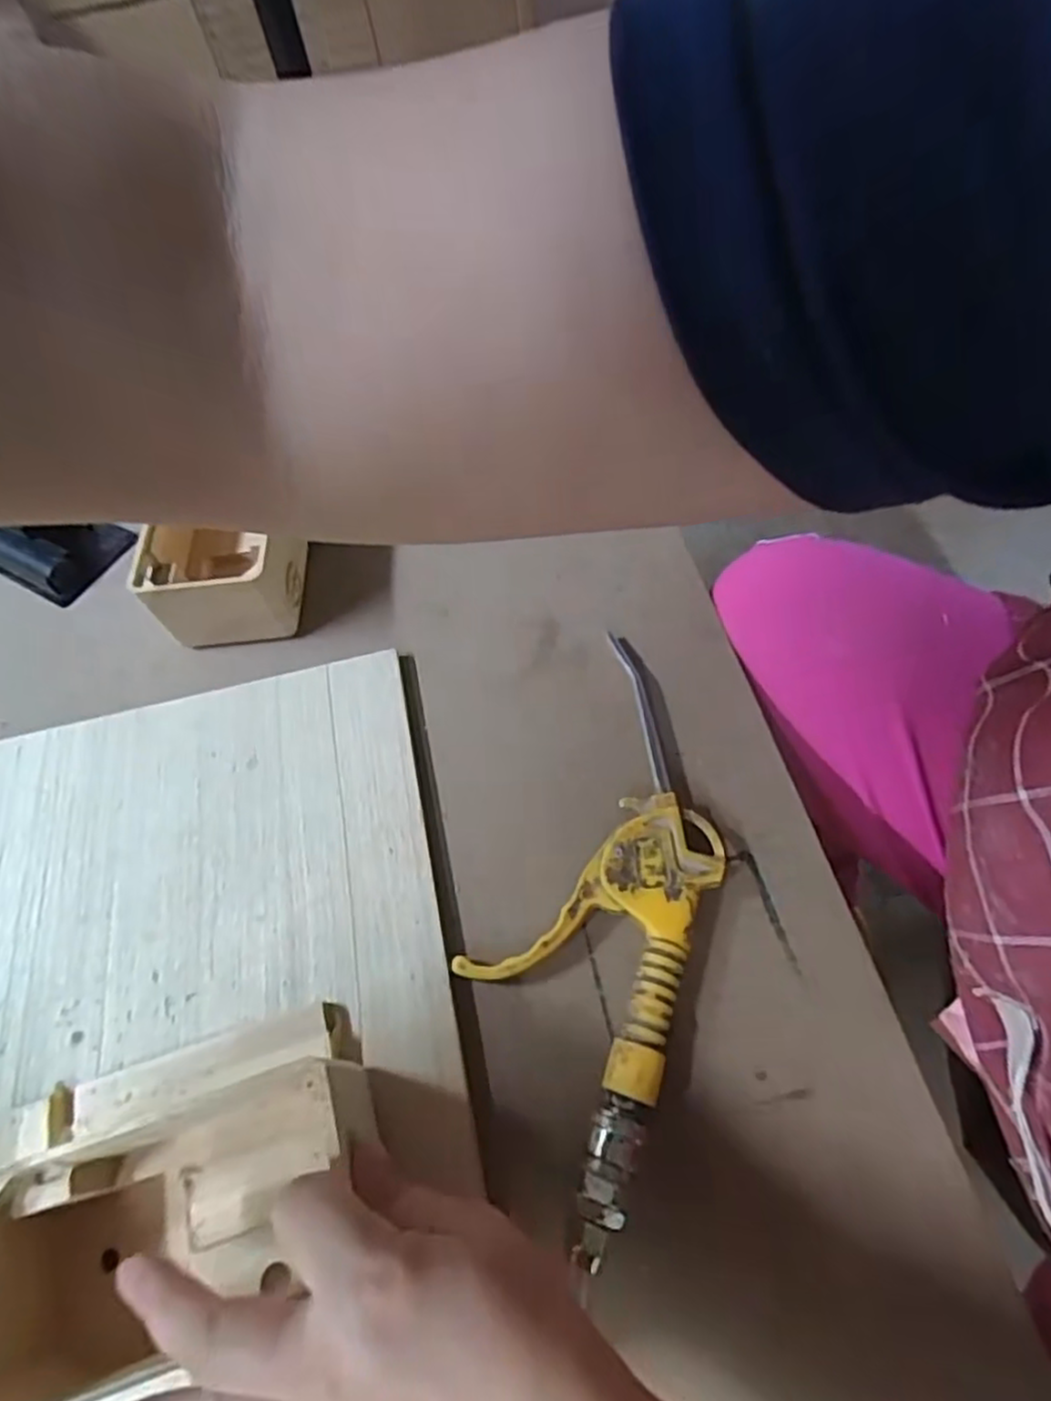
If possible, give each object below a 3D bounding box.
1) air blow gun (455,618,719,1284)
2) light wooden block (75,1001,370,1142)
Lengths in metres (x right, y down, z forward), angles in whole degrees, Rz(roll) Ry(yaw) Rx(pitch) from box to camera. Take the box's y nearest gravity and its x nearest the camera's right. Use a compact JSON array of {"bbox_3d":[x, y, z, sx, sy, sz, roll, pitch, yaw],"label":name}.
[{"bbox_3d":[0.035,0.087,0.314,0.086,0.019,0.248,18,63,14],"label":"air blow gun"},{"bbox_3d":[-0.126,0.149,0.291,0.111,0.012,0.026,-14,60,-4],"label":"light wooden block"}]

